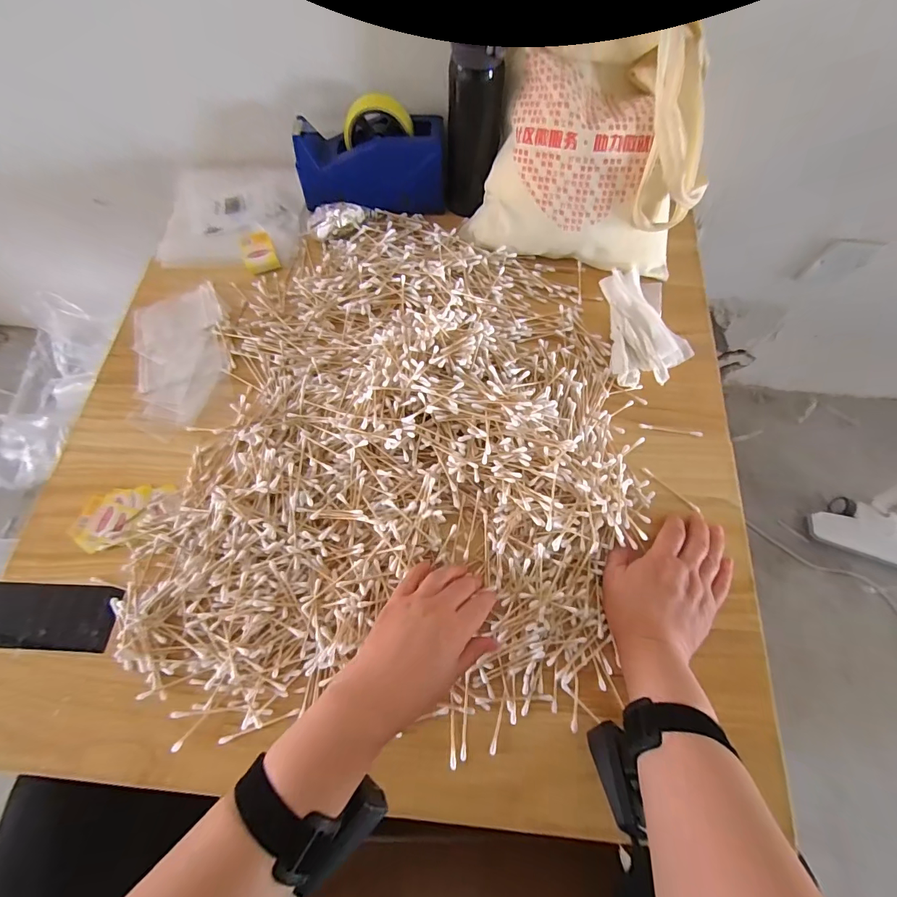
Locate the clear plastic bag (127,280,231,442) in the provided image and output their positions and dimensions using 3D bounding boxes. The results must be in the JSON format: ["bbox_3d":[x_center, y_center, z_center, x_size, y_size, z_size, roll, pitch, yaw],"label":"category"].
[{"bbox_3d":[-0.338,-0.116,0.511,0.118,0.009,0.201,-15,70,-2],"label":"clear plastic bag"}]

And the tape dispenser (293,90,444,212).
[{"bbox_3d":[-0.103,-0.392,0.550,0.202,0.101,0.080,5,70,-2],"label":"tape dispenser"}]

